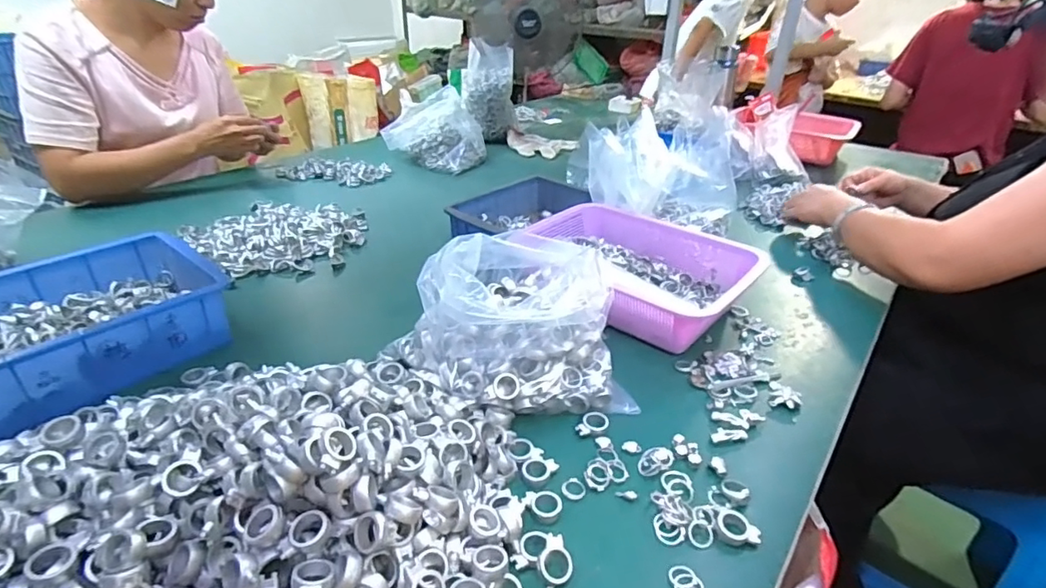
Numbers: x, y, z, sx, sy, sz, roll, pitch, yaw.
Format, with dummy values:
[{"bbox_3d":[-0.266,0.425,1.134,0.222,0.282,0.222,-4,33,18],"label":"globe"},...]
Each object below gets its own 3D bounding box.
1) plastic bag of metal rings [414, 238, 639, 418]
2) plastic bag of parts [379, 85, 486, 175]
[{"bbox_3d":[0.001,0.024,0.577,0.208,0.144,0.162,-4,31,-10],"label":"plastic bag of metal rings"},{"bbox_3d":[-0.199,-0.382,1.233,0.196,0.146,0.143,13,32,19],"label":"plastic bag of parts"}]

